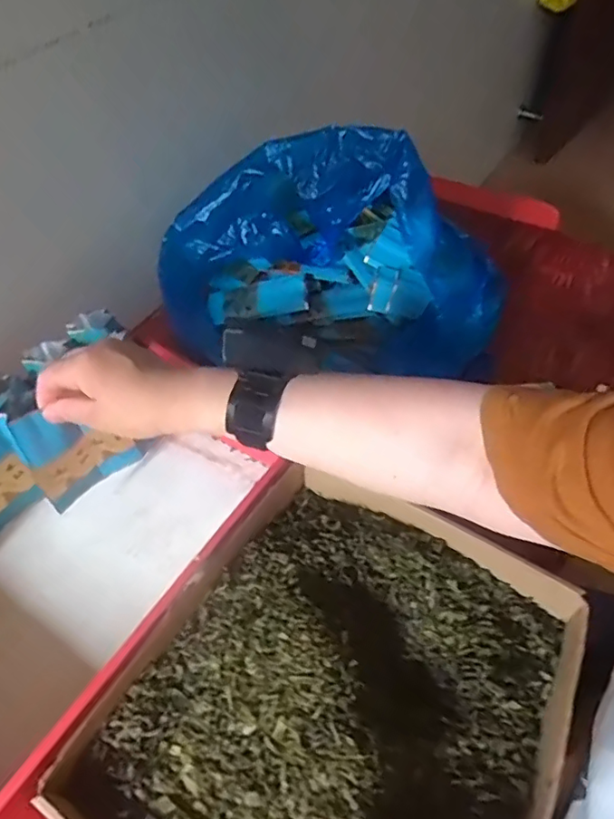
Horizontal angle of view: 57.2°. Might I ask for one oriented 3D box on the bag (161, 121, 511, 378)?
[{"bbox_3d":[0.028,-0.196,0.660,0.368,0.210,0.217,0,53,3],"label":"bag"}]

